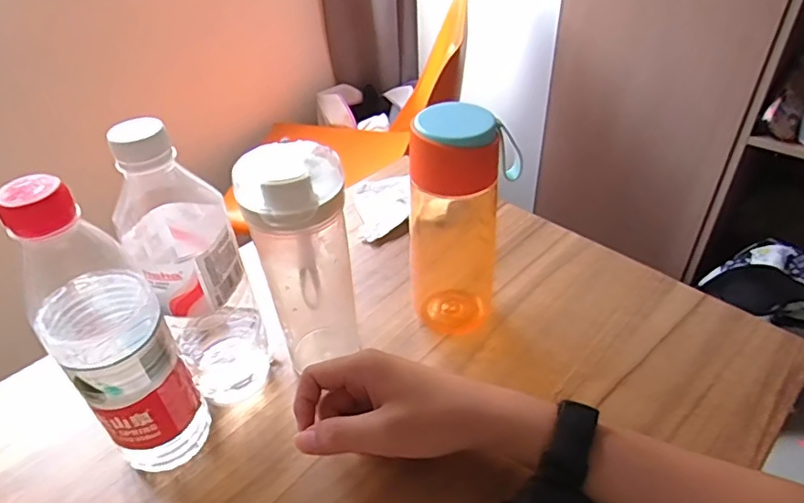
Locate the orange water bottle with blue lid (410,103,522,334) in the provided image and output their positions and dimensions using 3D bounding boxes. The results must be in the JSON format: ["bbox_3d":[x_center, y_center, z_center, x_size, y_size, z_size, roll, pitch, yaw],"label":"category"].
[{"bbox_3d":[0.047,-0.019,0.438,0.074,0.193,0.056,2,41,7],"label":"orange water bottle with blue lid"}]

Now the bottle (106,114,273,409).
[{"bbox_3d":[-0.144,0.016,0.385,0.064,0.227,0.076,-19,43,-18],"label":"bottle"}]

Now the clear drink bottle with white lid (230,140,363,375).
[{"bbox_3d":[-0.068,0.016,0.406,0.068,0.192,0.069,-11,41,-9],"label":"clear drink bottle with white lid"}]

